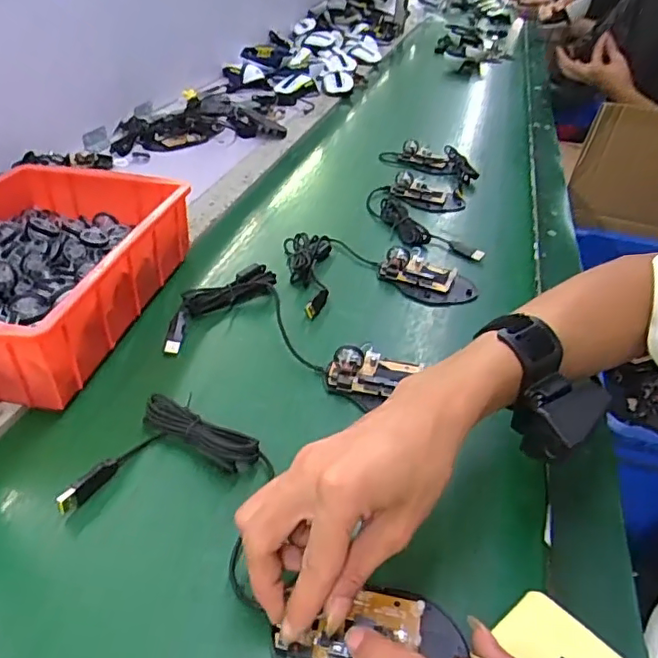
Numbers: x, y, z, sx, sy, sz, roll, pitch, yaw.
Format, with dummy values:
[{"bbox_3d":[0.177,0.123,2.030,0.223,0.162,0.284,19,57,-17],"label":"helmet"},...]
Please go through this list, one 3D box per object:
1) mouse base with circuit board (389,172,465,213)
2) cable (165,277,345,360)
[{"bbox_3d":[0.141,-0.192,0.811,0.104,0.027,0.070,7,34,1],"label":"mouse base with circuit board"},{"bbox_3d":[-0.117,-0.030,0.567,0.057,0.026,0.144,30,42,28],"label":"cable"}]

